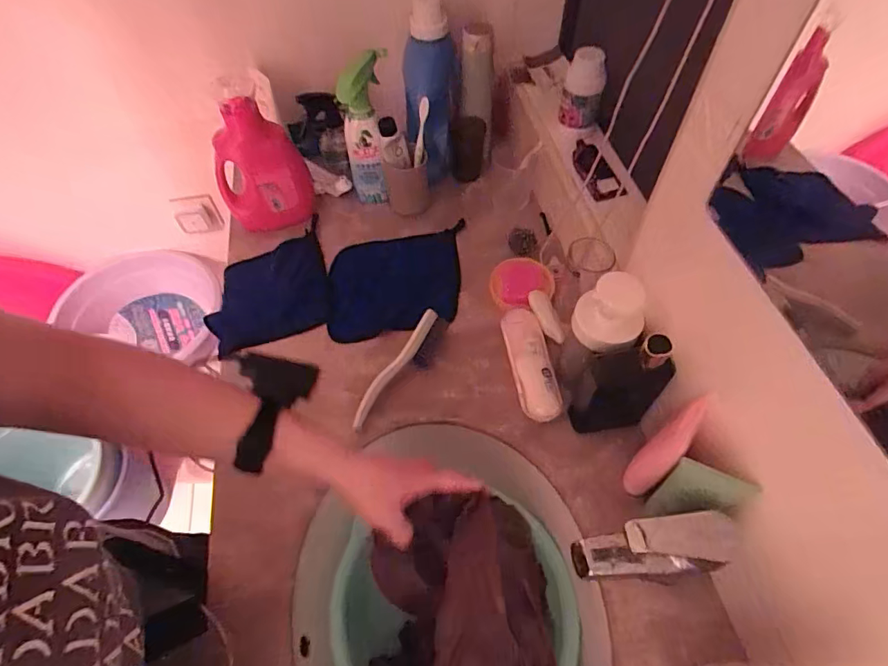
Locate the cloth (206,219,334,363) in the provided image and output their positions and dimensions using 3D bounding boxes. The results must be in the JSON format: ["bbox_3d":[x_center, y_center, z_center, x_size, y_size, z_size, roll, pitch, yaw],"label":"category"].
[{"bbox_3d":[-0.279,-0.077,0.777,0.189,0.016,0.218,-19,57,-8],"label":"cloth"}]

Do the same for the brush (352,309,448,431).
[{"bbox_3d":[-0.056,0.050,0.668,0.042,0.035,0.198,31,62,20],"label":"brush"}]

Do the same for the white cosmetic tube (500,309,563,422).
[{"bbox_3d":[0.118,0.040,0.676,0.053,0.029,0.170,-9,56,-1],"label":"white cosmetic tube"}]

